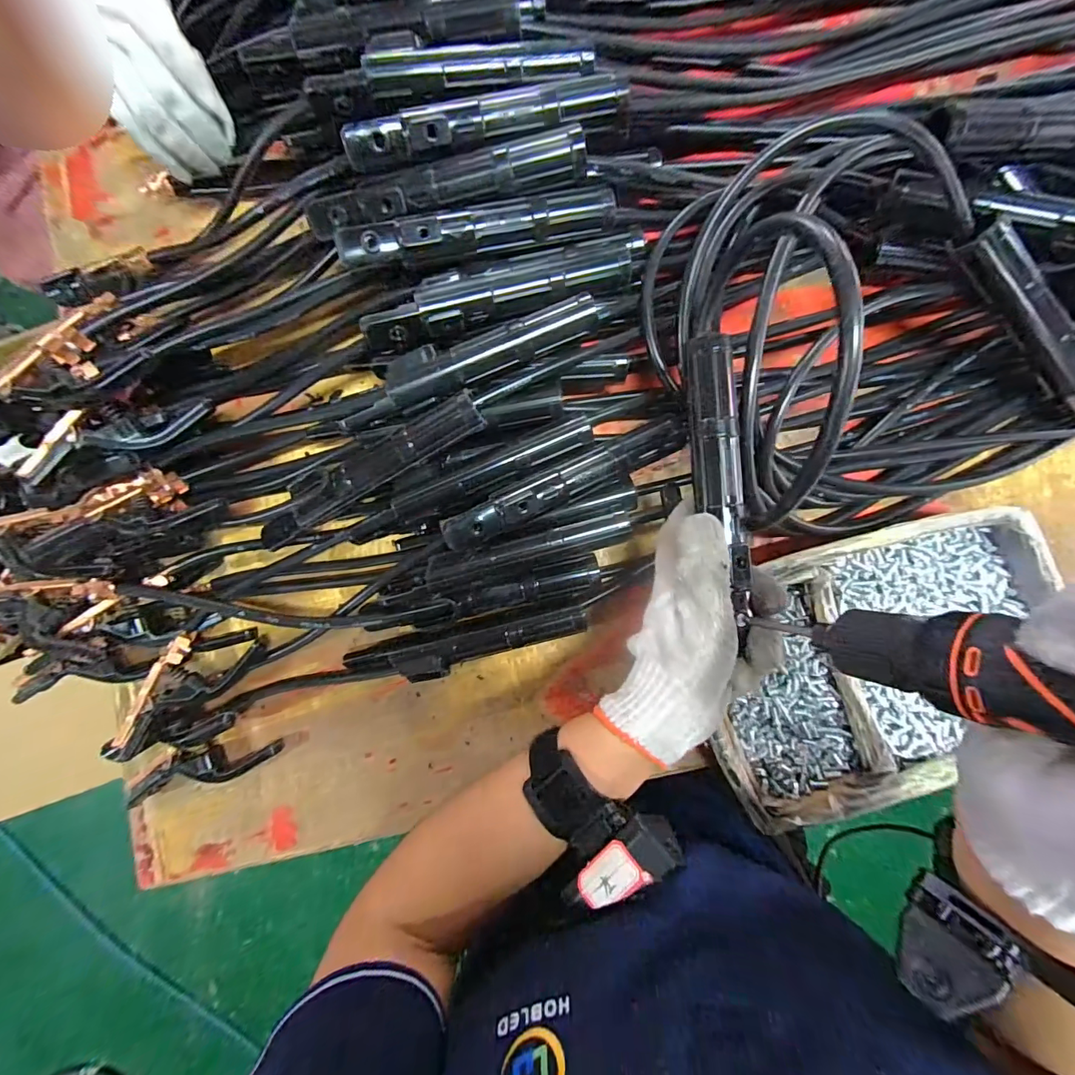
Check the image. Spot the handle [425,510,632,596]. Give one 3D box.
[{"bbox_3d":[-0.007,0.010,0.338,0.152,0.021,0.025,-15,86,1],"label":"handle"}]

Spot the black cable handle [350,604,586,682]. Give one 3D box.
[{"bbox_3d":[-0.055,0.084,0.366,0.186,0.027,0.036,-14,87,0],"label":"black cable handle"}]

